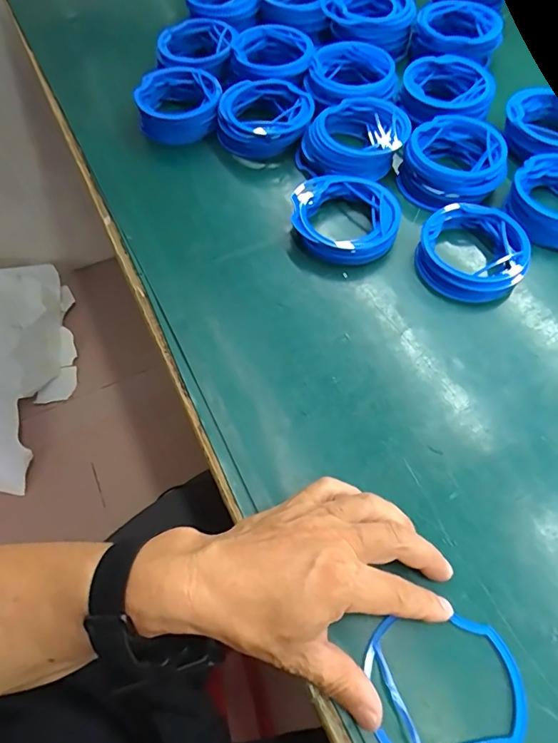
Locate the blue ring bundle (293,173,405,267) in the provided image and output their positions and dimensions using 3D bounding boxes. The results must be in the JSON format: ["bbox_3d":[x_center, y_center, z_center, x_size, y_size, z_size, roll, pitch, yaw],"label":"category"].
[{"bbox_3d":[0.063,-0.148,0.455,0.099,0.032,0.096,-16,62,-8],"label":"blue ring bundle"}]

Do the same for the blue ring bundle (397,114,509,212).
[{"bbox_3d":[0.176,-0.215,0.484,0.104,0.041,0.095,-6,61,-3],"label":"blue ring bundle"}]

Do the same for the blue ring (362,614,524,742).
[{"bbox_3d":[0.100,0.191,0.273,0.090,0.014,0.083,1,59,-2],"label":"blue ring"}]

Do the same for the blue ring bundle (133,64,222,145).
[{"bbox_3d":[-0.114,-0.306,0.532,0.095,0.036,0.096,0,60,0],"label":"blue ring bundle"}]

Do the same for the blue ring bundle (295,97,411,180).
[{"bbox_3d":[0.079,-0.248,0.501,0.115,0.036,0.093,7,61,5],"label":"blue ring bundle"}]

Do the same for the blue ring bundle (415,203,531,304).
[{"bbox_3d":[0.178,-0.109,0.432,0.095,0.026,0.095,0,60,0],"label":"blue ring bundle"}]

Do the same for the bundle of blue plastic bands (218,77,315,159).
[{"bbox_3d":[-0.015,-0.281,0.525,0.104,0.043,0.093,3,60,2],"label":"bundle of blue plastic bands"}]

